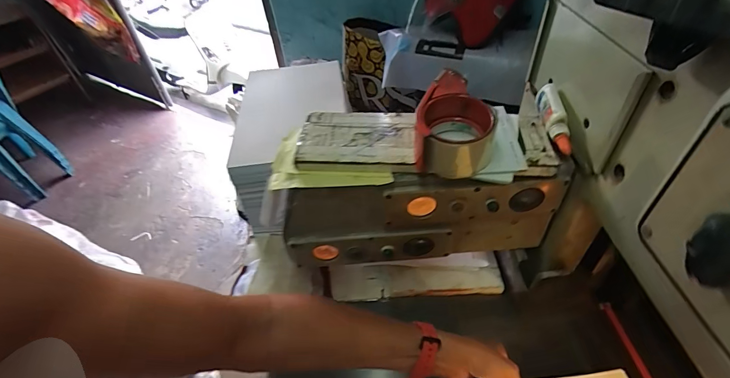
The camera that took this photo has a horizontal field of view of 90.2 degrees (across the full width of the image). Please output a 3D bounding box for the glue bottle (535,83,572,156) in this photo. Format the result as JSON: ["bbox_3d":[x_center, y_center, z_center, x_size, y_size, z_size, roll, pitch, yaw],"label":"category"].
[{"bbox_3d":[0.234,-0.087,0.453,0.018,0.032,0.097,-5,63,-1],"label":"glue bottle"}]

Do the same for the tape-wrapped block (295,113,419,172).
[{"bbox_3d":[-0.012,-0.064,0.477,0.151,0.021,0.102,-1,44,4],"label":"tape-wrapped block"}]

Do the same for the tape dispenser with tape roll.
[{"bbox_3d":[0.106,-0.074,0.431,0.088,0.073,0.117,9,46,15],"label":"tape dispenser with tape roll"}]

